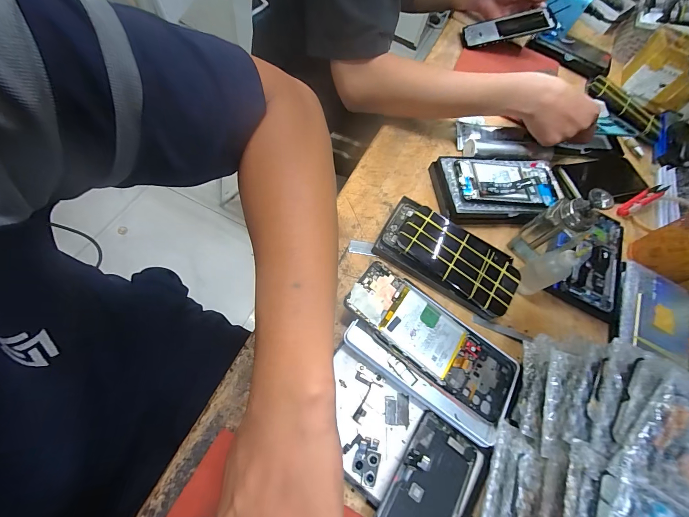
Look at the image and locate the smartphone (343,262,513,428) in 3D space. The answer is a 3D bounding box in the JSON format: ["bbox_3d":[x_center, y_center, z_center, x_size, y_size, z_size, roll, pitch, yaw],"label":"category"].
[{"bbox_3d":[0.097,0.086,0.346,0.202,0.010,0.078,37,67,1],"label":"smartphone"}]

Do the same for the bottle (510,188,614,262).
[{"bbox_3d":[0.275,-0.043,0.407,0.056,0.118,0.055,-30,73,-21],"label":"bottle"}]

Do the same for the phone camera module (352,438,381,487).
[{"bbox_3d":[0.022,0.195,0.302,0.025,0.006,0.039,18,63,-1],"label":"phone camera module"}]

